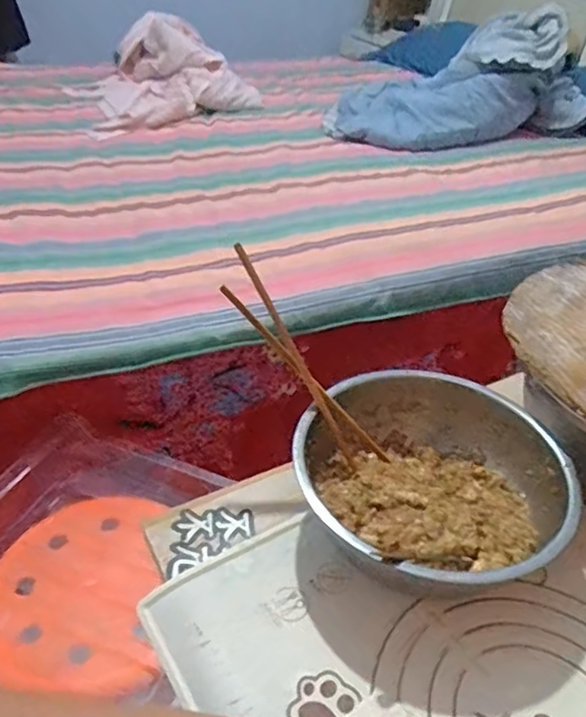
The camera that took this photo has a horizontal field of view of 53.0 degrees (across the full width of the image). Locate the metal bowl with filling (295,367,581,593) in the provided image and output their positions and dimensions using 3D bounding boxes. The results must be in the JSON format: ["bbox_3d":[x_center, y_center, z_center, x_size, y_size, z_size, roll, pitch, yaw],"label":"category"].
[{"bbox_3d":[0.120,0.105,0.524,0.220,0.077,0.203,1,38,-1],"label":"metal bowl with filling"}]

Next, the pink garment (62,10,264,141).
[{"bbox_3d":[-0.364,-0.823,1.651,0.535,0.178,0.598,-8,39,-12],"label":"pink garment"}]

